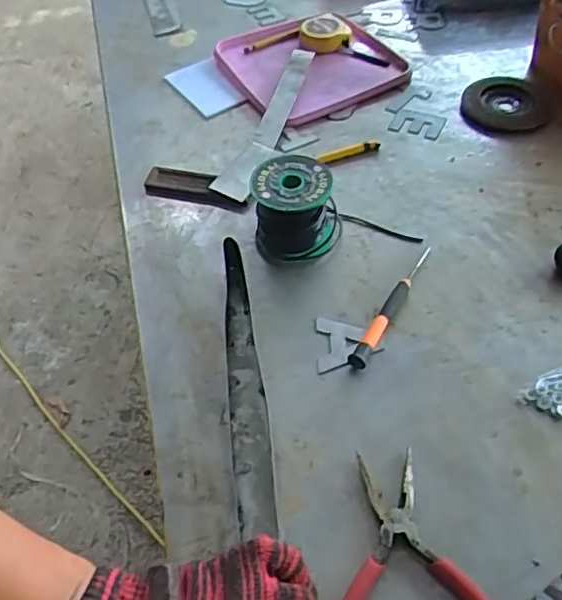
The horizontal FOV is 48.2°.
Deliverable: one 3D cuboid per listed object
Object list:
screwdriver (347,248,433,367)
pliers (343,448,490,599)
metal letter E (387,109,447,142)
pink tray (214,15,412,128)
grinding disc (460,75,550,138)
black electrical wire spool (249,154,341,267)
[{"bbox_3d":[0.095,0.002,0.522,0.014,0.012,0.142,25,55,22],"label":"screwdriver"},{"bbox_3d":[0.081,0.163,0.389,0.100,0.010,0.142,-2,50,1],"label":"pliers"},{"bbox_3d":[0.148,-0.192,0.683,0.054,0.005,0.041,18,53,17],"label":"metal letter E"},{"bbox_3d":[0.038,-0.285,0.750,0.201,0.027,0.179,-28,54,-19],"label":"pink tray"},{"bbox_3d":[0.247,-0.218,0.696,0.093,0.005,0.106,-9,50,-4],"label":"grinding disc"},{"bbox_3d":[0.014,-0.081,0.558,0.077,0.069,0.066,-2,50,2],"label":"black electrical wire spool"}]

